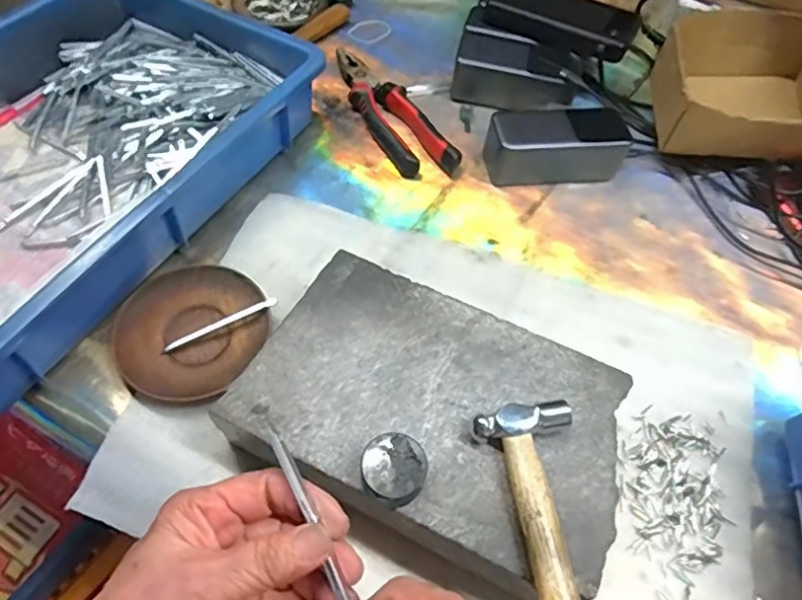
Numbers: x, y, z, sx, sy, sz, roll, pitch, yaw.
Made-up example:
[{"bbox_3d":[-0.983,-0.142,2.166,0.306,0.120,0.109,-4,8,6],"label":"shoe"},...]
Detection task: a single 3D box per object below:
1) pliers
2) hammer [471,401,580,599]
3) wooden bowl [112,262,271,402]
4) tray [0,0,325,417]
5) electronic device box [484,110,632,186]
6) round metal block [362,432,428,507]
[{"bbox_3d":[-0.015,-0.201,0.606,0.058,0.022,0.206,-22,61,-17],"label":"pliers"},{"bbox_3d":[0.080,0.133,0.325,0.055,0.020,0.149,-3,57,-5],"label":"hammer"},{"bbox_3d":[-0.163,0.020,0.453,0.106,0.015,0.118,31,60,16],"label":"wooden bowl"},{"bbox_3d":[-0.290,-0.123,0.495,0.281,0.074,0.426,30,60,15],"label":"tray"},{"bbox_3d":[0.148,-0.148,0.563,0.130,0.051,0.056,-5,57,-7],"label":"electronic device box"},{"bbox_3d":[-0.004,0.100,0.340,0.036,0.022,0.040,-21,60,-16],"label":"round metal block"}]

